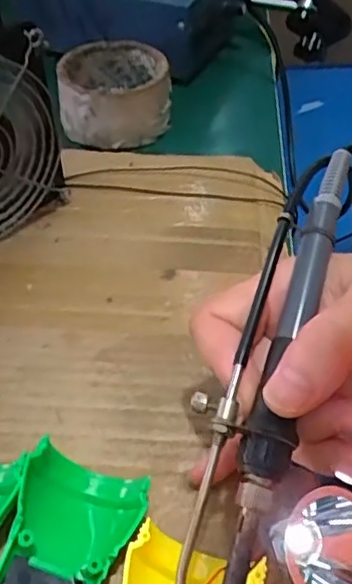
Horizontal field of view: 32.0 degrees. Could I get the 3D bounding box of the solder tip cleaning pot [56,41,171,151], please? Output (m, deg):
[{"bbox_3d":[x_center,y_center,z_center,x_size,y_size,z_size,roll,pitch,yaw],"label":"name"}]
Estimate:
[{"bbox_3d":[-0.049,-0.158,0.481,0.086,0.041,0.090,-4,47,-4],"label":"solder tip cleaning pot"}]

